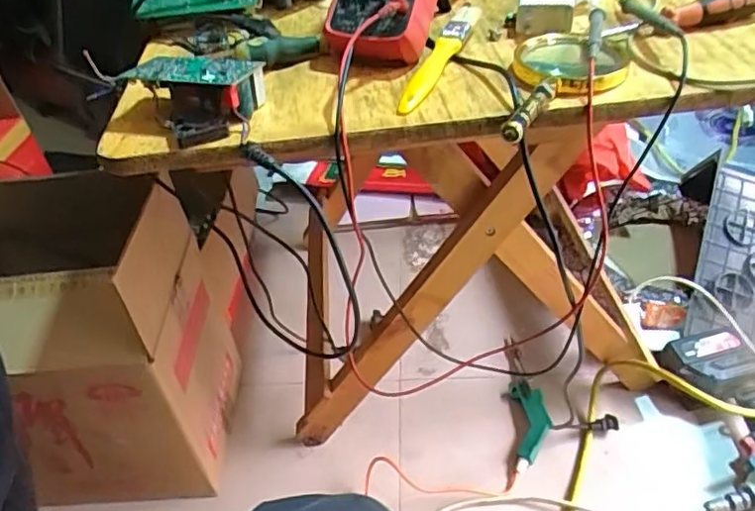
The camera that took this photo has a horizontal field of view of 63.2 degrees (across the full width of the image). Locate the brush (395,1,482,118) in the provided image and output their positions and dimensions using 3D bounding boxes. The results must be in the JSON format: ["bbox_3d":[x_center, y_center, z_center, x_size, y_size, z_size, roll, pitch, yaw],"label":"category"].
[{"bbox_3d":[0.053,-0.174,0.528,0.021,0.022,0.175,14,45,21],"label":"brush"}]

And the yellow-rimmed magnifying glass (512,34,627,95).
[{"bbox_3d":[0.156,-0.157,0.501,0.085,0.020,0.085,3,42,9],"label":"yellow-rimmed magnifying glass"}]

